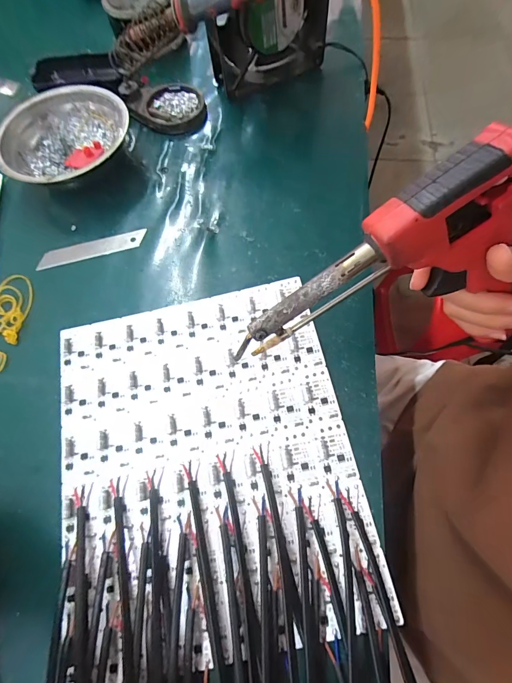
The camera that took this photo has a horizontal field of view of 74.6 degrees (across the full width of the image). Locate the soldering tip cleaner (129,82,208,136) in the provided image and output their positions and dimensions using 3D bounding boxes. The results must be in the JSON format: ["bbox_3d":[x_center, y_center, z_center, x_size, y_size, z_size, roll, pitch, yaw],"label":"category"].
[{"bbox_3d":[-0.097,-0.263,0.374,0.086,0.012,0.068,17,70,9],"label":"soldering tip cleaner"}]

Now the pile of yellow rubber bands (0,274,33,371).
[{"bbox_3d":[-0.215,-0.018,0.284,0.041,0.008,0.089,-12,68,-2],"label":"pile of yellow rubber bands"}]

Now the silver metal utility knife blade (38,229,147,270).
[{"bbox_3d":[-0.152,-0.087,0.311,0.098,0.004,0.019,-14,68,-3],"label":"silver metal utility knife blade"}]

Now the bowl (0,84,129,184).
[{"bbox_3d":[-0.192,-0.199,0.339,0.124,0.037,0.124,-1,68,2],"label":"bowl"}]

